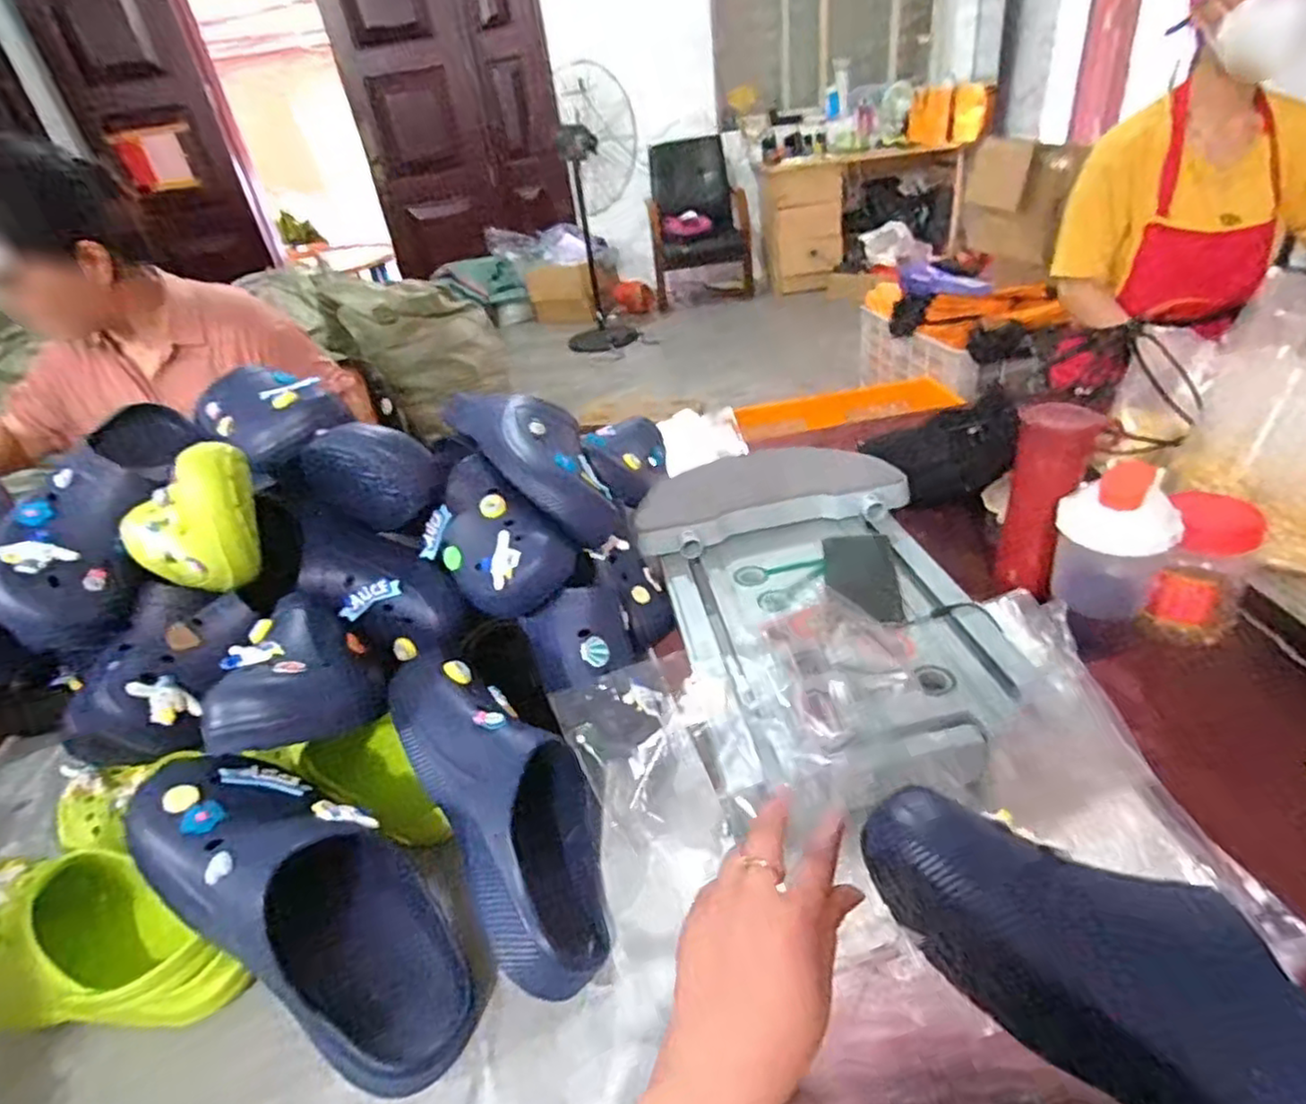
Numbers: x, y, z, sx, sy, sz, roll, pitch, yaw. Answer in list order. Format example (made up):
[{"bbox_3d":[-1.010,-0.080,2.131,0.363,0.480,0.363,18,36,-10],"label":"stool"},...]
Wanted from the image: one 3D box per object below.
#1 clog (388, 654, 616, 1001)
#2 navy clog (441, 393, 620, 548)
[{"bbox_3d":[-0.111,0.198,0.555,0.120,0.094,0.277,-25,62,-24],"label":"clog"},{"bbox_3d":[-0.134,-0.105,0.769,0.125,0.113,0.268,-30,64,-29],"label":"navy clog"}]

